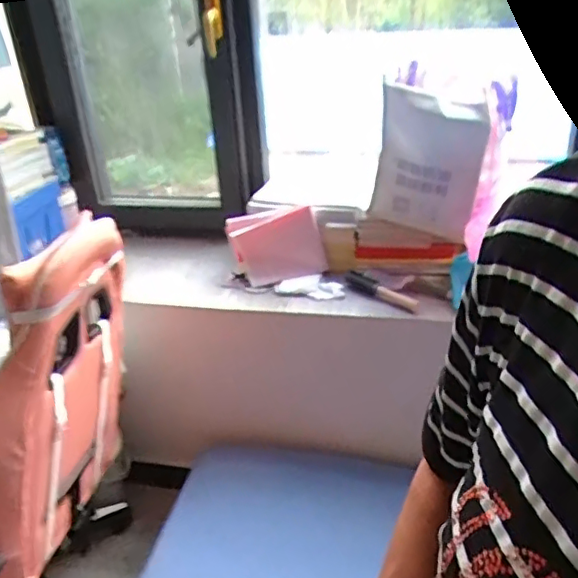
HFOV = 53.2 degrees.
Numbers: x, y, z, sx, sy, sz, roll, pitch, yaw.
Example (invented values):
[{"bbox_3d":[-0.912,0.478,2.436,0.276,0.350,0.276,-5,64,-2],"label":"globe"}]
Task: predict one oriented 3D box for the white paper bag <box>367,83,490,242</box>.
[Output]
[{"bbox_3d":[0.341,-0.312,1.446,0.267,0.328,0.136,7,30,20],"label":"white paper bag"}]

